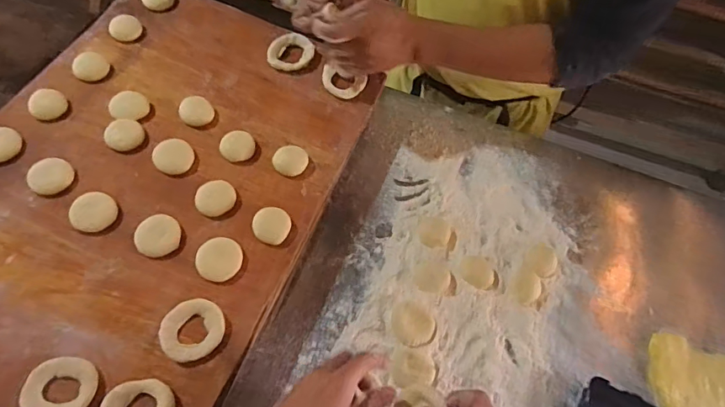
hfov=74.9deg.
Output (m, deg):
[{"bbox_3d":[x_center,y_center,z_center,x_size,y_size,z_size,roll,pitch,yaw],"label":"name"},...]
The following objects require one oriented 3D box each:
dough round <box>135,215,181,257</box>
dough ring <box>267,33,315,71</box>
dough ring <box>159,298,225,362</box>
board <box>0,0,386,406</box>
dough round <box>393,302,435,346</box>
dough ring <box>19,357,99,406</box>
[{"bbox_3d":[-0.235,0.036,0.544,0.049,0.011,0.048,3,60,-5],"label":"dough round"},{"bbox_3d":[-0.106,-0.226,0.703,0.064,0.009,0.075,17,60,3],"label":"dough ring"},{"bbox_3d":[-0.178,0.131,0.494,0.060,0.010,0.064,3,60,-5],"label":"dough ring"},{"bbox_3d":[-0.268,-0.032,0.586,0.426,0.040,0.603,21,62,7],"label":"board"},{"bbox_3d":[0.064,0.148,0.583,0.050,0.020,0.049,2,61,-3],"label":"dough round"},{"bbox_3d":[-0.295,0.181,0.461,0.064,0.010,0.060,3,60,-5],"label":"dough ring"}]

